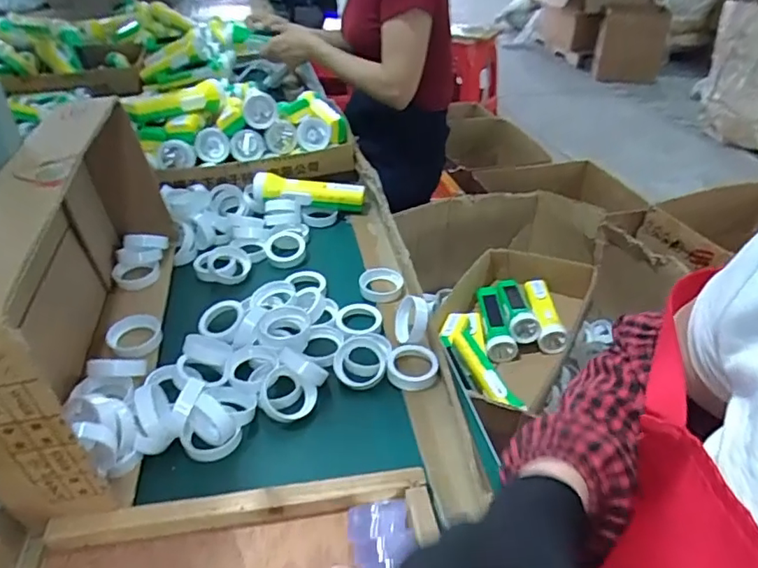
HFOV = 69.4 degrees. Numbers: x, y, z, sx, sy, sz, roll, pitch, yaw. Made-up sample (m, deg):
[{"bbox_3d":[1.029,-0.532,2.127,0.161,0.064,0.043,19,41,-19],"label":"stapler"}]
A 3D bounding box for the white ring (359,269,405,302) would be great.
[{"bbox_3d":[0.003,0.001,0.691,0.055,0.017,0.055,0,35,0],"label":"white ring"}]

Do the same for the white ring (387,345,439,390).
[{"bbox_3d":[0.036,0.086,0.576,0.052,0.014,0.052,2,36,3],"label":"white ring"}]

